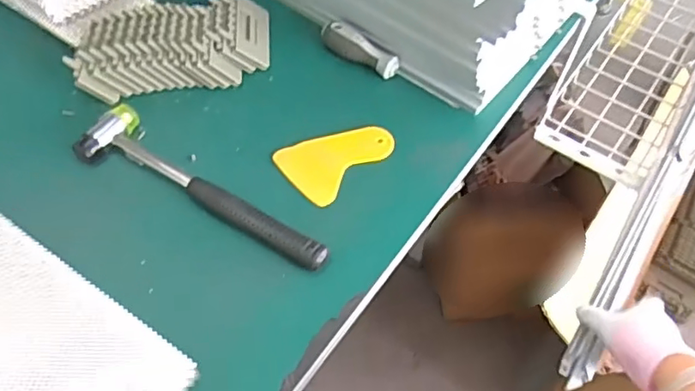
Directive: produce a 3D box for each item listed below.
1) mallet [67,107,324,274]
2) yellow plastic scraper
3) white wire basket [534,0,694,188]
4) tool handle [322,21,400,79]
[{"bbox_3d":[-0.117,-0.009,0.496,0.237,0.021,0.055,26,58,14],"label":"mallet"},{"bbox_3d":[-0.009,-0.039,0.536,0.098,0.006,0.070,-35,64,-23],"label":"yellow plastic scraper"},{"bbox_3d":[0.506,-0.289,0.965,0.176,0.075,0.718,30,60,17],"label":"white wire basket"},{"bbox_3d":[0.012,-0.145,0.590,0.085,0.028,0.020,28,59,15],"label":"tool handle"}]

